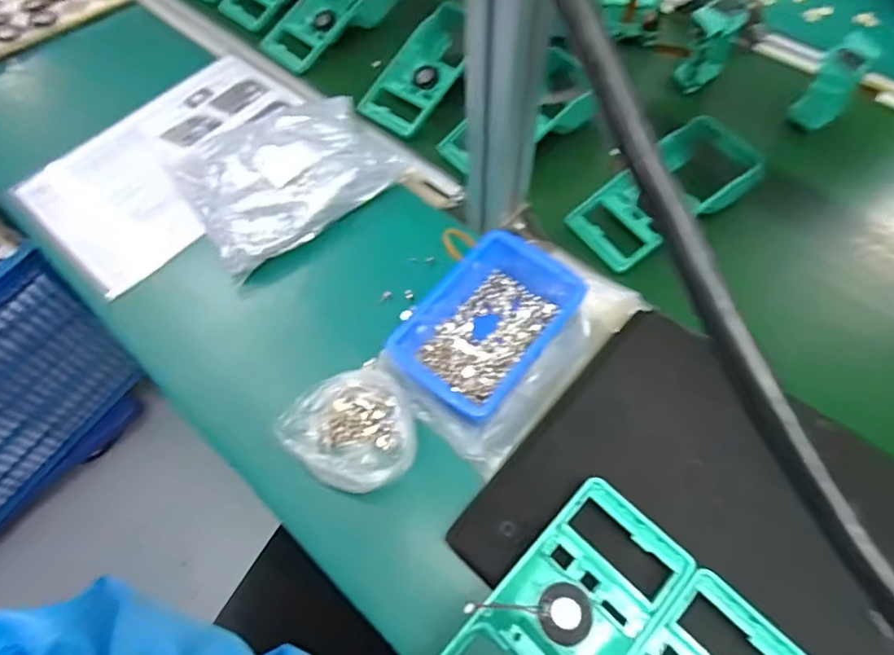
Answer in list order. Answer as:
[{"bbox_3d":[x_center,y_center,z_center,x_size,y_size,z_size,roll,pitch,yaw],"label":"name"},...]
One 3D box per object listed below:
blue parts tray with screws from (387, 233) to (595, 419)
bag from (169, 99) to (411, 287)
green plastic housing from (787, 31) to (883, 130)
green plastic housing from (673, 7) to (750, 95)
[{"bbox_3d":[0.032,-0.005,0.434,0.107,0.045,0.150,37,68,20],"label":"blue parts tray with screws"},{"bbox_3d":[-0.170,-0.173,0.543,0.211,0.043,0.181,-34,65,-16],"label":"bag"},{"bbox_3d":[0.409,-0.258,0.558,0.060,0.074,0.049,-41,67,-19],"label":"green plastic housing"},{"bbox_3d":[0.298,-0.318,0.595,0.056,0.078,0.034,-25,63,-12],"label":"green plastic housing"}]

